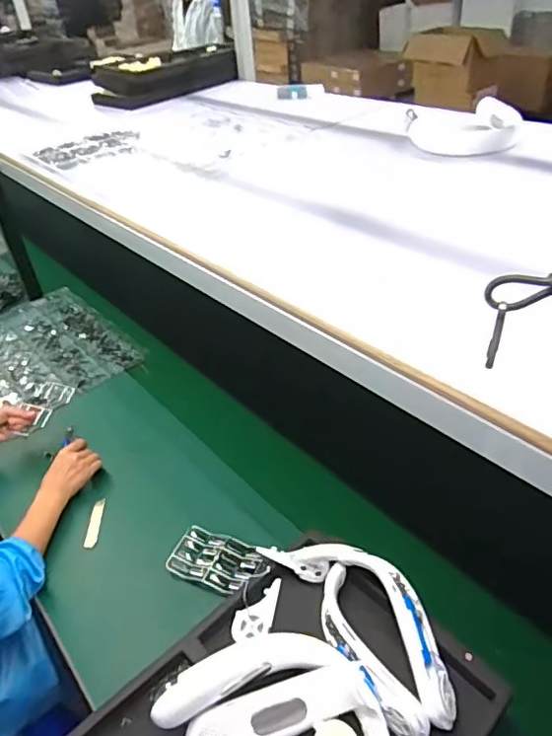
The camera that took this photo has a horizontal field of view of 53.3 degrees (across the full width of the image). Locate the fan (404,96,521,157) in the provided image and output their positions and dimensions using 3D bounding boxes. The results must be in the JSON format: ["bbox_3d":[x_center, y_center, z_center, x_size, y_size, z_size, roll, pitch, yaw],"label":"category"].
[{"bbox_3d":[0.373,-0.489,1.115,0.209,0.064,0.182,4,37,14],"label":"fan"}]

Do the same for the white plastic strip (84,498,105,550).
[{"bbox_3d":[-0.322,0.277,0.979,0.020,0.007,0.104,-6,36,1],"label":"white plastic strip"}]

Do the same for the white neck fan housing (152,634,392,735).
[{"bbox_3d":[0.002,0.370,0.535,0.217,0.068,0.211,-4,36,3],"label":"white neck fan housing"}]

